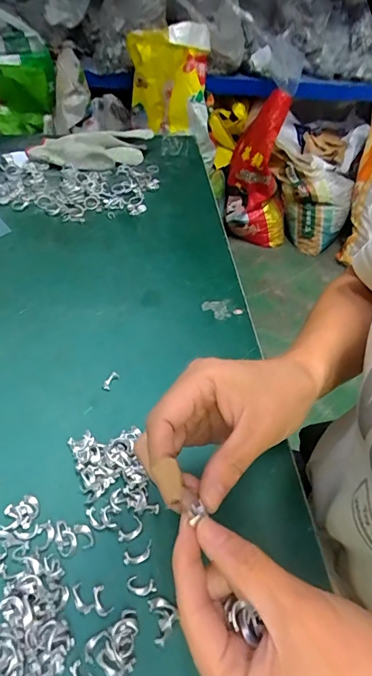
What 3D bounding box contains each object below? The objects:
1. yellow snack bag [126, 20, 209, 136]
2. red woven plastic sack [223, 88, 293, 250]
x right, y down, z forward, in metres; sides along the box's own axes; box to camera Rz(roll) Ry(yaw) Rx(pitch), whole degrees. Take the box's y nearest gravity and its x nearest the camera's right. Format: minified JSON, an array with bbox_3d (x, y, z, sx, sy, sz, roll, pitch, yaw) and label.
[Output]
[{"bbox_3d":[-0.044,-0.876,1.458,0.265,0.303,0.073,-14,34,-15],"label":"yellow snack bag"},{"bbox_3d":[0.307,-0.641,1.729,0.277,0.570,0.162,13,46,5],"label":"red woven plastic sack"}]

